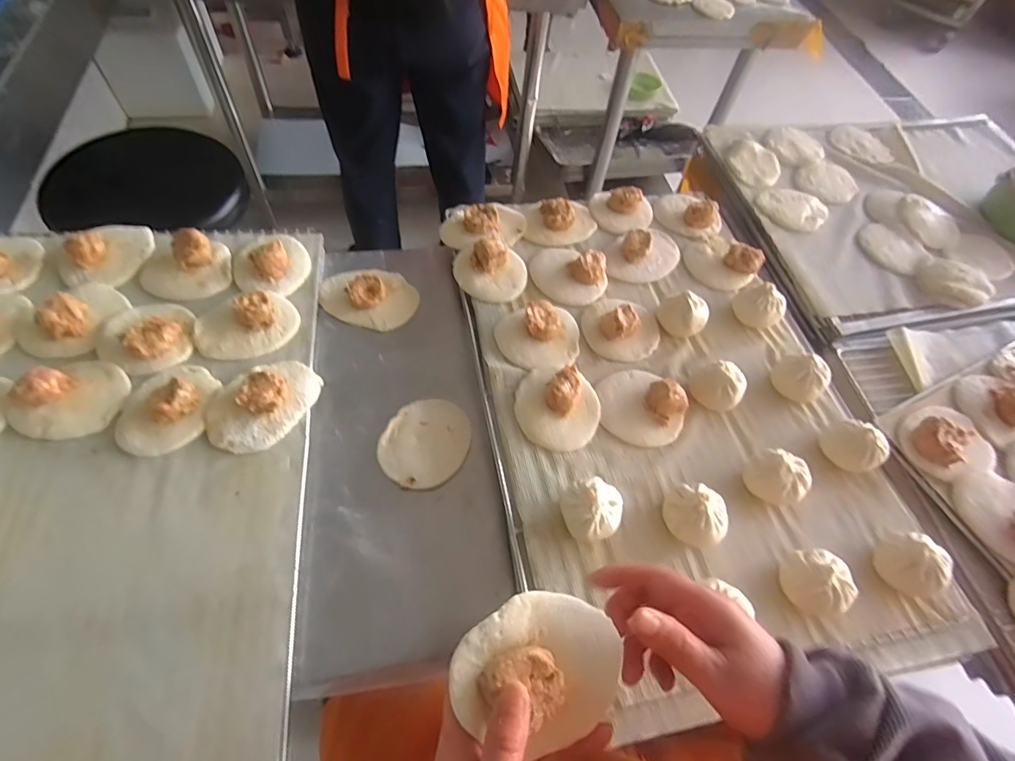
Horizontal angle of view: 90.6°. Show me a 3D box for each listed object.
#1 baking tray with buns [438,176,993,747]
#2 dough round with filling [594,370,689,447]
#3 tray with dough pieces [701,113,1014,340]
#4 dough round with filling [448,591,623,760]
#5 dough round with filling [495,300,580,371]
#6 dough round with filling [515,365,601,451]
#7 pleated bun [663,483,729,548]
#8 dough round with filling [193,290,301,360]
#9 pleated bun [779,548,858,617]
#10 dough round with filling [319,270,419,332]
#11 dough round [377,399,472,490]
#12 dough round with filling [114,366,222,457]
[{"bbox_3d":[0.180,-0.012,0.549,0.416,0.044,0.609,-9,59,-10],"label":"baking tray with buns"},{"bbox_3d":[0.138,0.024,0.521,0.078,0.034,0.088,-26,65,-20],"label":"dough round with filling"},{"bbox_3d":[0.618,-0.279,0.759,0.552,0.036,0.384,-9,61,-12],"label":"tray with dough pieces"},{"bbox_3d":[0.019,0.165,0.292,0.098,0.022,0.075,-16,61,-14],"label":"dough round with filling"},{"bbox_3d":[0.035,-0.051,0.561,0.092,0.033,0.081,5,59,-4],"label":"dough round with filling"},{"bbox_3d":[0.053,0.024,0.514,0.085,0.032,0.086,3,59,-5],"label":"dough round with filling"},{"bbox_3d":[0.172,0.122,0.460,0.056,0.040,0.052,3,59,-5],"label":"pleated bun"},{"bbox_3d":[-0.285,-0.064,0.547,0.103,0.034,0.071,-18,63,-17],"label":"dough round with filling"},{"bbox_3d":[0.269,0.174,0.438,0.052,0.042,0.050,2,58,-3],"label":"pleated bun"},{"bbox_3d":[-0.168,-0.108,0.611,0.112,0.036,0.081,13,59,1],"label":"dough round with filling"},{"bbox_3d":[-0.085,0.065,0.529,0.084,0.010,0.101,30,60,11],"label":"dough round"},{"bbox_3d":[-0.334,0.023,0.489,0.078,0.028,0.095,5,59,-4],"label":"dough round with filling"}]

